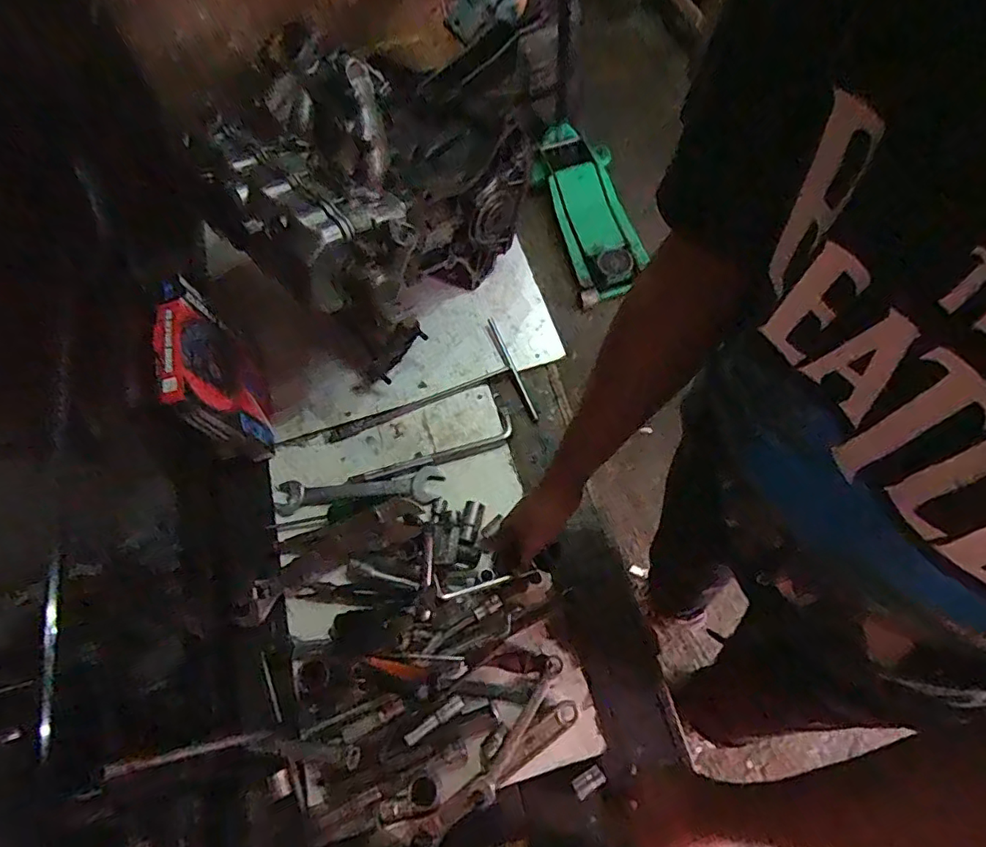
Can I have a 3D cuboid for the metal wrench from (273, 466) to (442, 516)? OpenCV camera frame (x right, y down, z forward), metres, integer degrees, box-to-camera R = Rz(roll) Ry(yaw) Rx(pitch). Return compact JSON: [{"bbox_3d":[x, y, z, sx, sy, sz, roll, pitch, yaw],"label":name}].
[{"bbox_3d":[-0.201,0.100,0.836,0.248,0.016,0.051,-7,65,3],"label":"metal wrench"}]

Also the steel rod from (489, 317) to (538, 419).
[{"bbox_3d":[0.032,-0.091,0.904,0.008,0.005,0.205,-22,65,-4],"label":"steel rod"}]

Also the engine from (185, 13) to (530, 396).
[{"bbox_3d":[-0.146,-0.353,0.873,0.305,0.348,0.501,35,71,19],"label":"engine"}]

